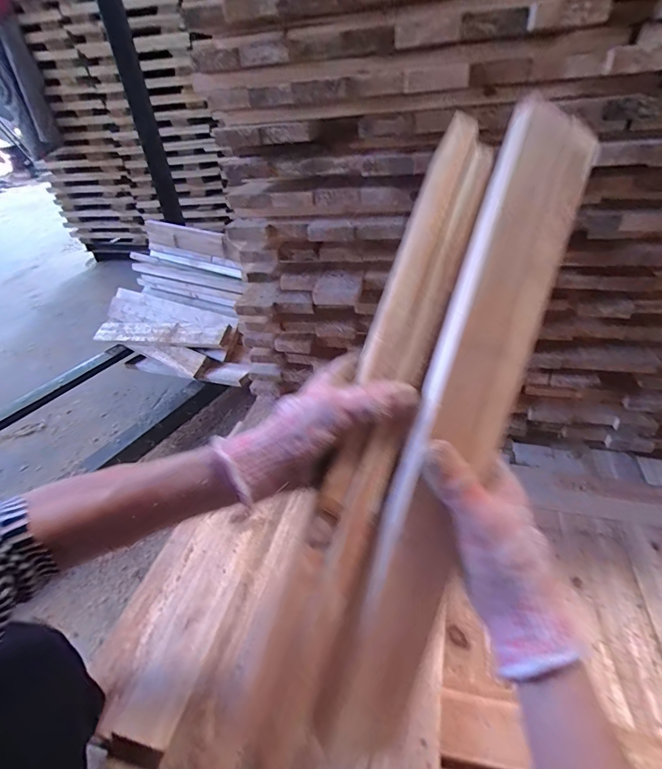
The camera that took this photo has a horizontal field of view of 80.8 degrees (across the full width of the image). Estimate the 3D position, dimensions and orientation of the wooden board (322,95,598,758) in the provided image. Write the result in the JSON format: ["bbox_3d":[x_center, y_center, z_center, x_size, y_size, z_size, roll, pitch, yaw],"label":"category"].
[{"bbox_3d":[0.088,0.044,0.282,0.070,0.462,0.020,16,3,-16],"label":"wooden board"}]

